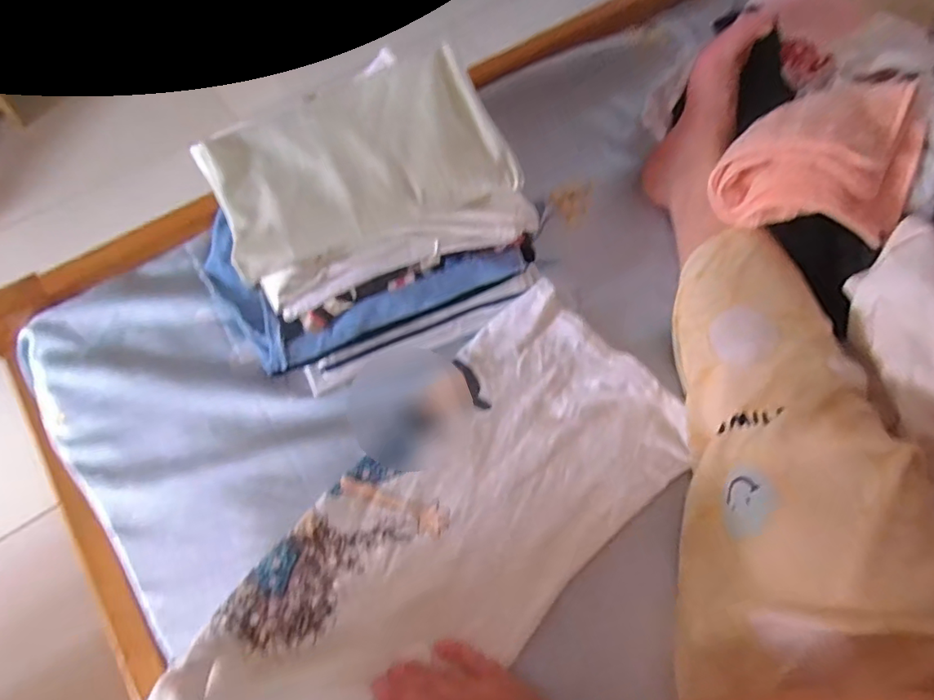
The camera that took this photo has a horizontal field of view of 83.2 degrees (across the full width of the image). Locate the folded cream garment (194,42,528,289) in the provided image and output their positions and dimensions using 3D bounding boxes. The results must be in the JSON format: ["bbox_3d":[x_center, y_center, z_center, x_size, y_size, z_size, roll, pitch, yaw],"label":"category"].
[{"bbox_3d":[-0.099,-0.175,0.469,0.255,0.043,0.185,-23,70,-11],"label":"folded cream garment"}]

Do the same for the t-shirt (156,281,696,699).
[{"bbox_3d":[-0.033,0.143,0.449,0.513,0.129,0.245,-37,73,-26],"label":"t-shirt"}]

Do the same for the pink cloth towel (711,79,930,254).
[{"bbox_3d":[0.355,-0.182,0.513,0.183,0.075,0.163,-40,73,-17],"label":"pink cloth towel"}]

